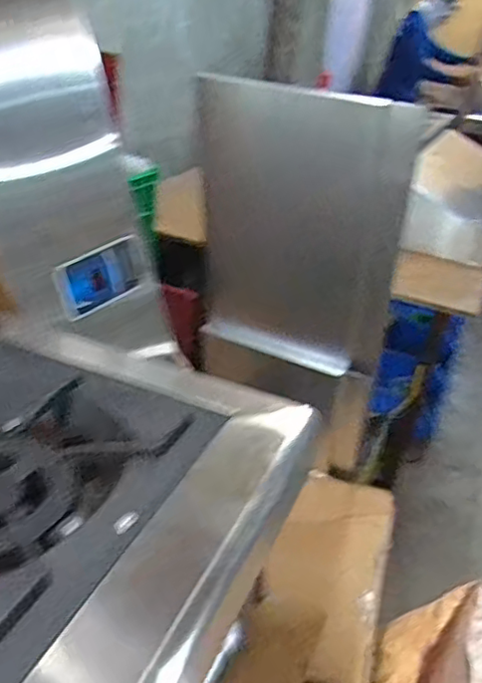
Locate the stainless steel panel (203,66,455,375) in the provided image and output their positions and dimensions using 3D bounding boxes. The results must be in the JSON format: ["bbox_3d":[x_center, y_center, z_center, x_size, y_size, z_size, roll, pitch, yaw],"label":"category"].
[{"bbox_3d":[0.083,-0.158,0.966,0.335,0.462,0.030,17,39,18],"label":"stainless steel panel"}]

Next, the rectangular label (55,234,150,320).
[{"bbox_3d":[-0.179,-0.086,0.799,0.006,0.076,0.137,15,37,41],"label":"rectangular label"}]

